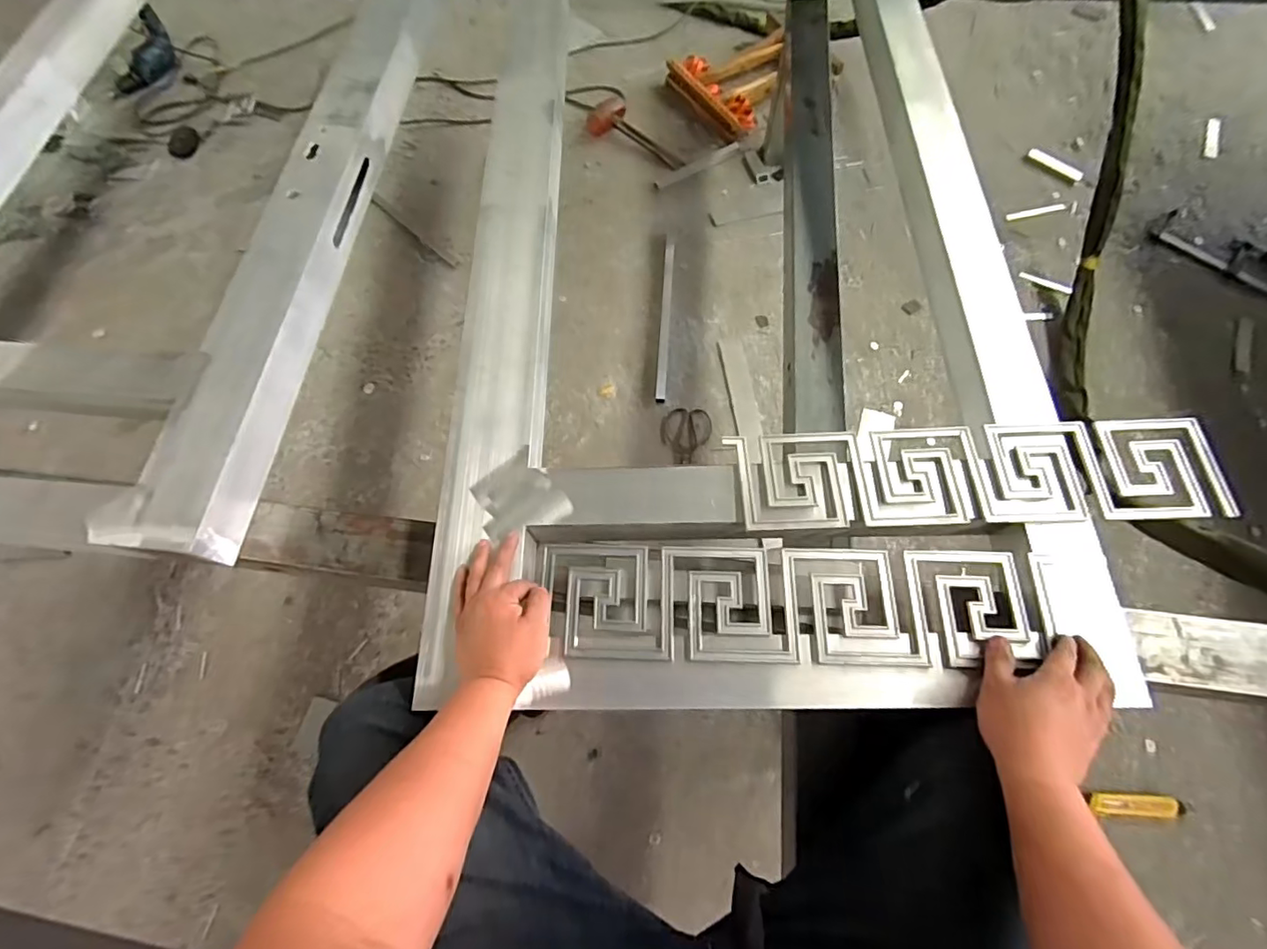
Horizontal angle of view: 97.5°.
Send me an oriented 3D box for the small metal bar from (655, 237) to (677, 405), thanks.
[{"bbox_3d":[0.077,-0.385,1.308,0.024,0.014,0.479,3,68,4],"label":"small metal bar"}]

